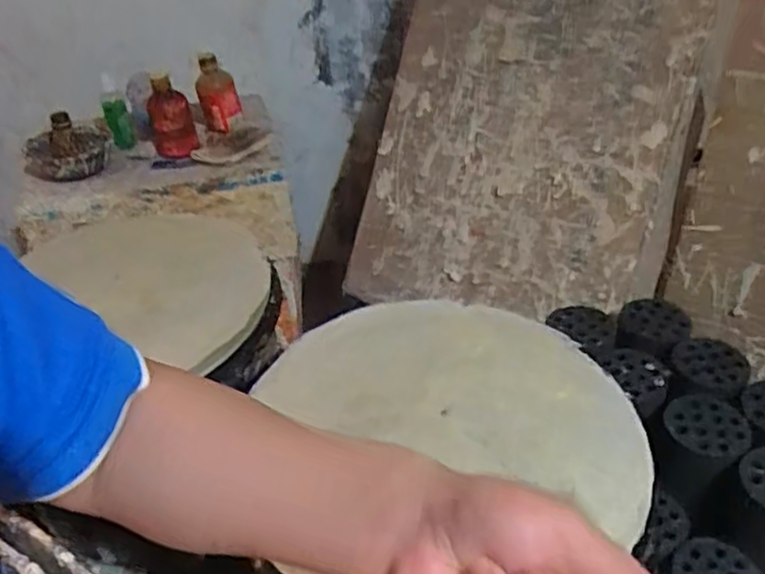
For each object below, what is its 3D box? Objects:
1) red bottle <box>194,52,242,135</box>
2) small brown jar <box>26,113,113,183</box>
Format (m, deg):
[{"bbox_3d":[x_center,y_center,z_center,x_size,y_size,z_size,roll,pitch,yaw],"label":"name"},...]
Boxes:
[{"bbox_3d":[-0.287,-0.341,1.235,0.070,0.108,0.056,-11,39,-9],"label":"red bottle"},{"bbox_3d":[-0.518,-0.230,1.155,0.139,0.074,0.116,-17,40,-17],"label":"small brown jar"}]

